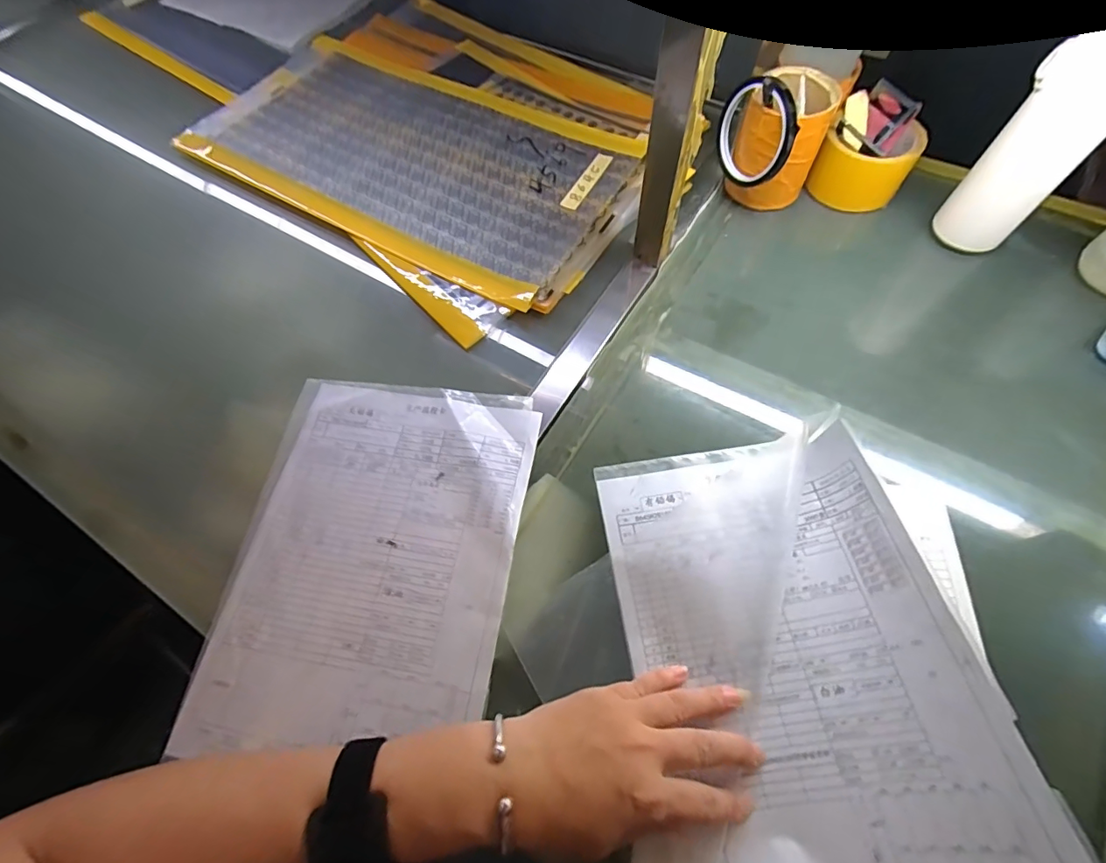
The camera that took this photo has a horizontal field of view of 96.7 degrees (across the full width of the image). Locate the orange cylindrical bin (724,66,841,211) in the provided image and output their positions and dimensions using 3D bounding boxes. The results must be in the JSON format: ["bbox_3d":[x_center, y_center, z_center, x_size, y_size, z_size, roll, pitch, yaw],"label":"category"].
[{"bbox_3d":[0.229,-0.299,0.507,0.088,0.123,0.080,-1,64,3],"label":"orange cylindrical bin"}]

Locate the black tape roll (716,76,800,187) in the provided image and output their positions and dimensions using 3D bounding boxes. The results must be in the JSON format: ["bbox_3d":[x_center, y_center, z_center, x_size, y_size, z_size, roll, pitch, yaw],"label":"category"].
[{"bbox_3d":[0.194,-0.290,0.481,0.018,0.090,0.091,-19,38,-23],"label":"black tape roll"}]

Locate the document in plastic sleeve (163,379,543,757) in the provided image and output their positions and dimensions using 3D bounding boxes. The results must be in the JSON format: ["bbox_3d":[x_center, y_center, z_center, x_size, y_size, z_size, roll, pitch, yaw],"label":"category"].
[{"bbox_3d":[-0.136,0.089,0.393,0.218,0.011,0.280,4,64,3],"label":"document in plastic sleeve"}]

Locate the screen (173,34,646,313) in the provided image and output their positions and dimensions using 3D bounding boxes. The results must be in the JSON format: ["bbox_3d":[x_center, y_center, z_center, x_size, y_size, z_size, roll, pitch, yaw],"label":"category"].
[{"bbox_3d":[-0.179,-0.348,0.602,0.535,0.010,0.281,28,69,15],"label":"screen"}]

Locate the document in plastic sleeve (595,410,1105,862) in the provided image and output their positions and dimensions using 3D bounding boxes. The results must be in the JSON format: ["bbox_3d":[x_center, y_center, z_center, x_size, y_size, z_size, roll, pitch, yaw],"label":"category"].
[{"bbox_3d":[0.149,0.152,0.304,0.207,0.076,0.332,-3,64,2],"label":"document in plastic sleeve"}]

